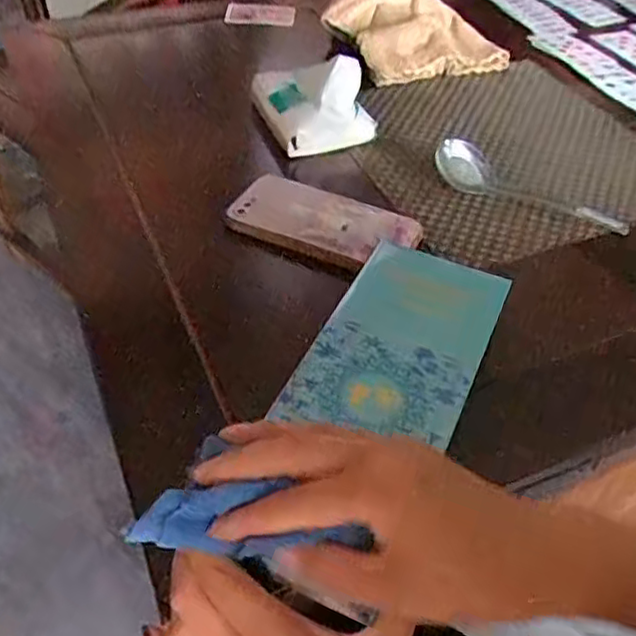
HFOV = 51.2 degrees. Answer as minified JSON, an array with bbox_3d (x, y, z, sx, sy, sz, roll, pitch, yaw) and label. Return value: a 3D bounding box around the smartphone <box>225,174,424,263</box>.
[{"bbox_3d":[0.004,-0.080,0.537,0.149,0.011,0.068,19,47,15],"label":"smartphone"}]

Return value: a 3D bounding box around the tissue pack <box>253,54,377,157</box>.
[{"bbox_3d":[-0.006,-0.218,0.637,0.096,0.058,0.125,-11,47,-13],"label":"tissue pack"}]

